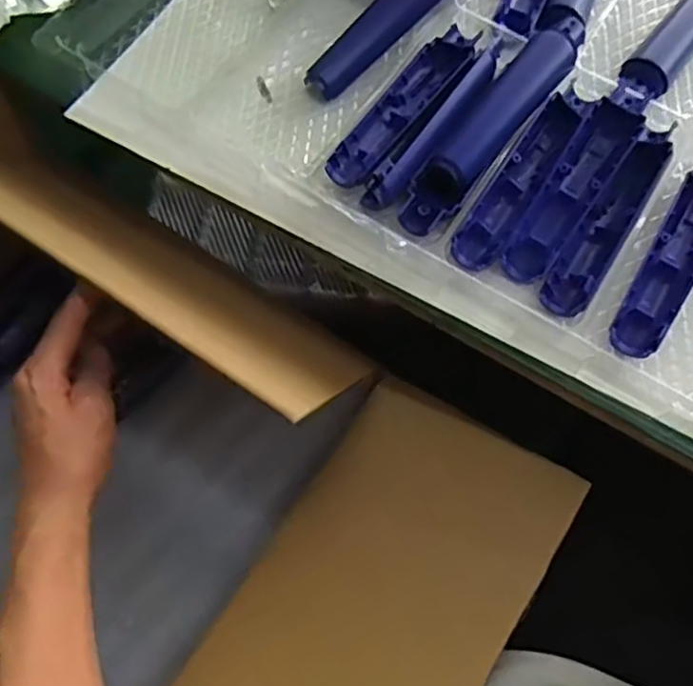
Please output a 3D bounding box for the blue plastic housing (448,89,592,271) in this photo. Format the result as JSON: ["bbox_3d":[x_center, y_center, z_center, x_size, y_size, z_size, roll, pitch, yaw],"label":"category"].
[{"bbox_3d":[0.125,-0.118,0.473,0.030,0.021,0.158,31,69,11],"label":"blue plastic housing"}]

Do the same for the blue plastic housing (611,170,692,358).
[{"bbox_3d":[0.222,-0.061,0.453,0.036,0.018,0.163,33,69,12],"label":"blue plastic housing"}]

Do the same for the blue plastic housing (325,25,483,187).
[{"bbox_3d":[0.044,-0.176,0.493,0.036,0.014,0.163,33,69,12],"label":"blue plastic housing"}]

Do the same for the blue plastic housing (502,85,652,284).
[{"bbox_3d":[0.164,-0.117,0.471,0.034,0.024,0.178,33,69,12],"label":"blue plastic housing"}]

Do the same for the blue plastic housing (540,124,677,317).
[{"bbox_3d":[0.180,-0.088,0.460,0.029,0.021,0.162,31,69,11],"label":"blue plastic housing"}]

